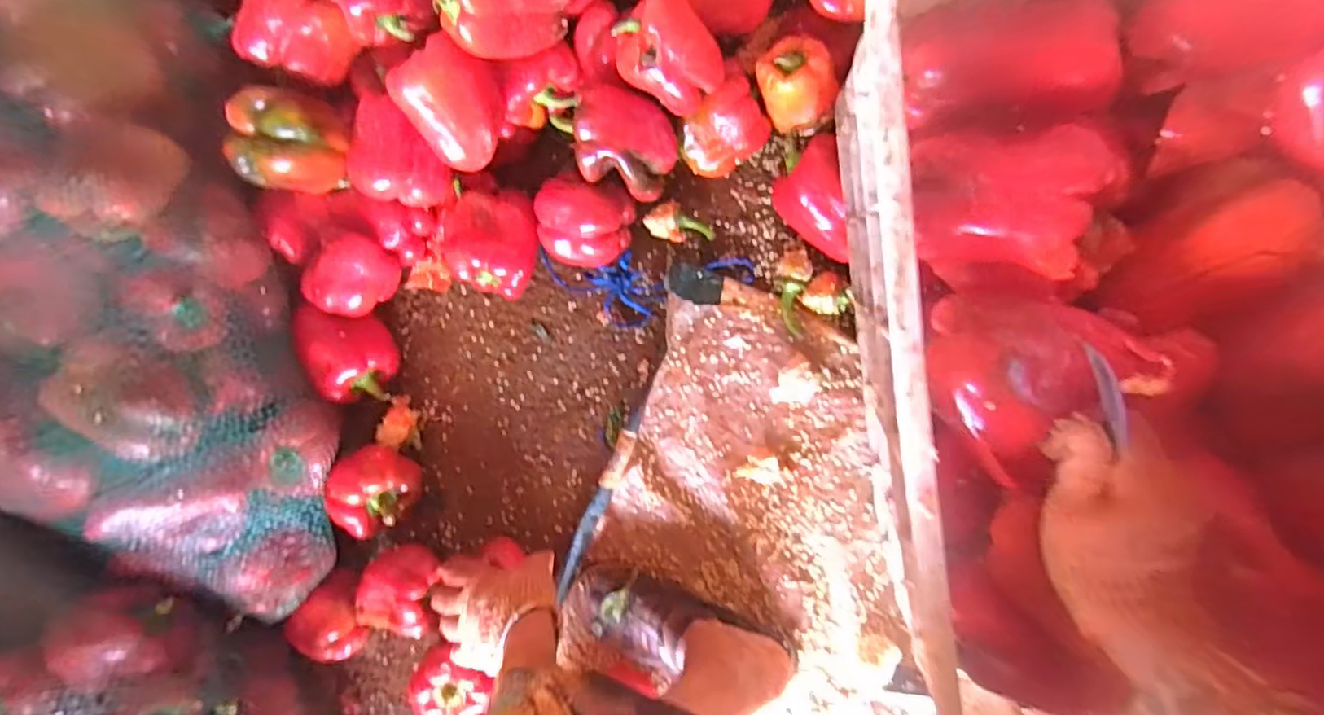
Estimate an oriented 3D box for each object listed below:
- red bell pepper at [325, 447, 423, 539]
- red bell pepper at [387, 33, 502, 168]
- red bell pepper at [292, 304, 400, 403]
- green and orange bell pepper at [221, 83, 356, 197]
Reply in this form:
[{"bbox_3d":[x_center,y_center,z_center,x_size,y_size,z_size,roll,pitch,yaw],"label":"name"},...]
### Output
[{"bbox_3d":[-0.306,0.142,0.695,0.081,0.084,0.087,0,89,8],"label":"red bell pepper"},{"bbox_3d":[-0.197,-0.243,0.604,0.084,0.072,0.106,-40,122,0],"label":"red bell pepper"},{"bbox_3d":[-0.342,-0.006,0.704,0.071,0.082,0.111,-17,87,7],"label":"red bell pepper"},{"bbox_3d":[-0.372,-0.215,0.633,0.085,0.070,0.095,9,90,8],"label":"green and orange bell pepper"}]

